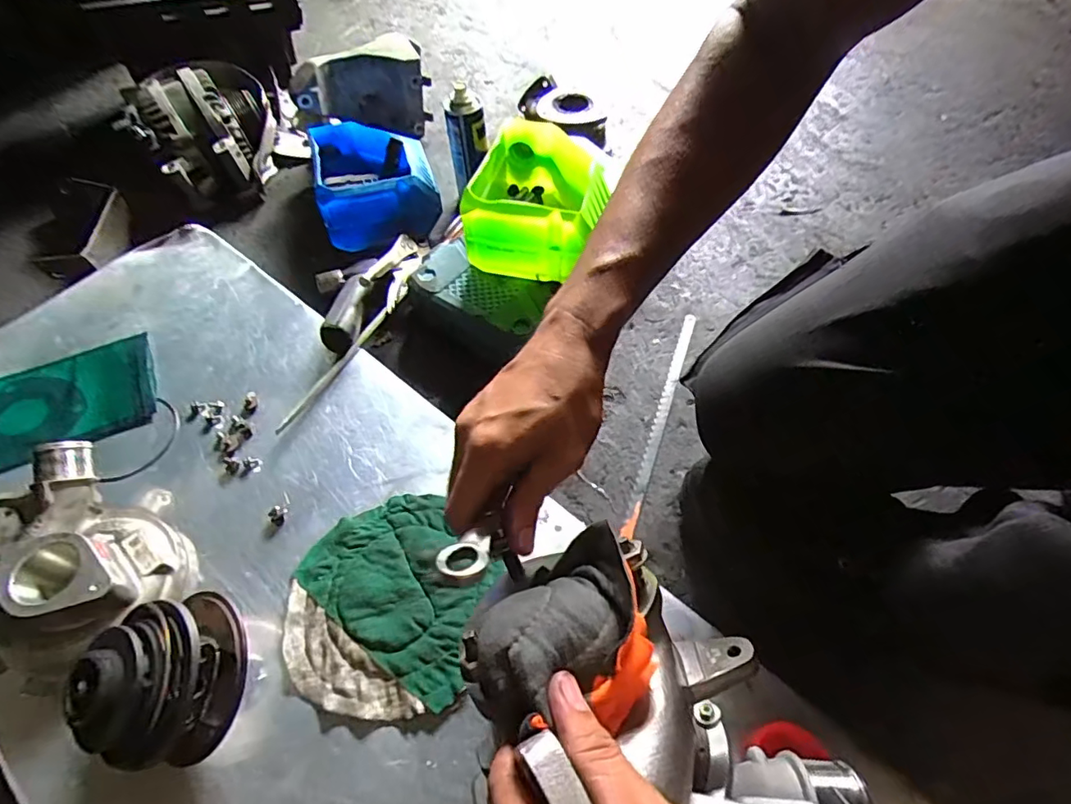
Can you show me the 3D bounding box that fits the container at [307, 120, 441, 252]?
[{"bbox_3d":[-0.227,-0.316,0.768,0.156,0.100,0.167,-13,56,-7],"label":"container"}]

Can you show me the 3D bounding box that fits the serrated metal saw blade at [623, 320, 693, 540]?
[{"bbox_3d":[0.142,0.010,0.592,0.015,0.005,0.301,16,57,12],"label":"serrated metal saw blade"}]

